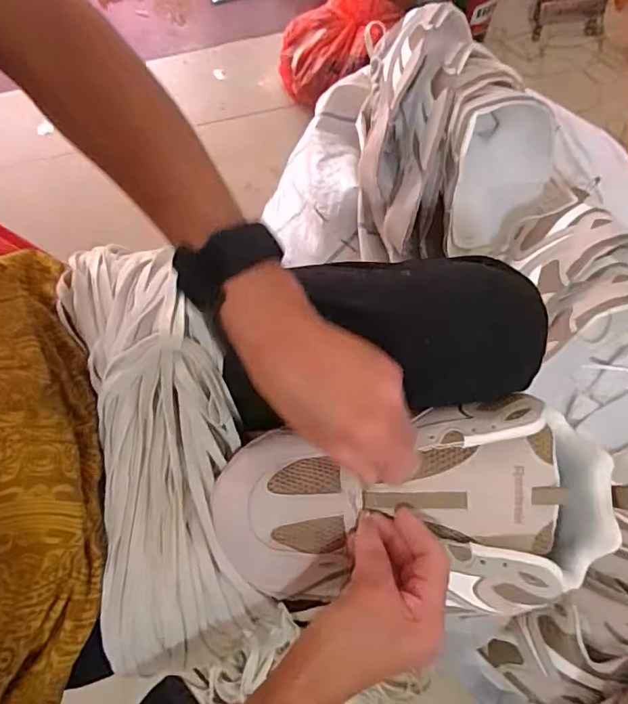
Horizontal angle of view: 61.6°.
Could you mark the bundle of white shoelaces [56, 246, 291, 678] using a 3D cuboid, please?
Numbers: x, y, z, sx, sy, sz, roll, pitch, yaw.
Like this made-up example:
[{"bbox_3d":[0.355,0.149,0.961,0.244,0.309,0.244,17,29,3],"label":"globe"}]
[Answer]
[{"bbox_3d":[-0.104,0.065,0.364,0.100,0.058,0.287,-12,75,-1],"label":"bundle of white shoelaces"}]

